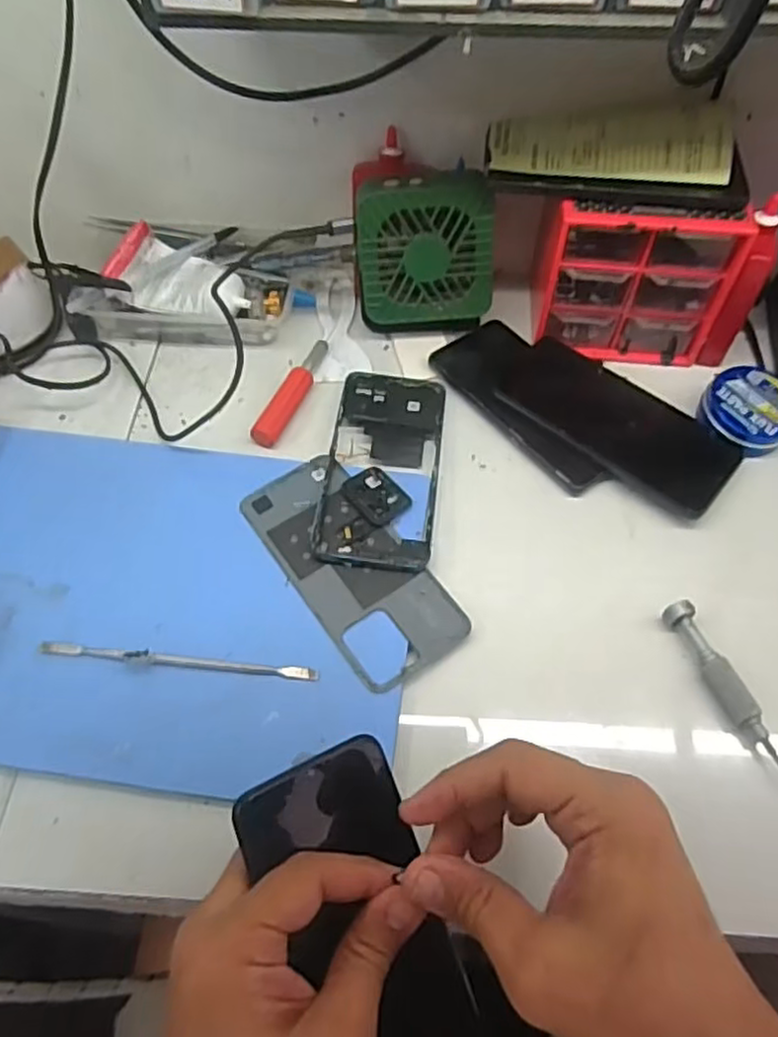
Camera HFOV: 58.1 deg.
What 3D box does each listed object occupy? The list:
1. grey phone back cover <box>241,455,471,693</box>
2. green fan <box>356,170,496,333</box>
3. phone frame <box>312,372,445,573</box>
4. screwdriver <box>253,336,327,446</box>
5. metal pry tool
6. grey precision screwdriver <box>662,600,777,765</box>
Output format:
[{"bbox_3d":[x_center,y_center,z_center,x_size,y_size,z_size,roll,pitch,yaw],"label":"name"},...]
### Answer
[{"bbox_3d":[-0.025,0.027,0.440,0.075,0.009,0.162,-30,63,-17],"label":"grey phone back cover"},{"bbox_3d":[0.026,-0.194,0.520,0.096,0.117,0.045,-2,40,0],"label":"green fan"},{"bbox_3d":[-0.003,-0.040,0.479,0.075,0.008,0.166,5,59,4],"label":"phone frame"},{"bbox_3d":[-0.071,-0.094,0.517,0.017,0.014,0.105,18,60,11],"label":"screwdriver"},{"bbox_3d":[-0.122,0.082,0.402,0.160,0.006,0.008,5,59,4],"label":"metal pry tool"},{"bbox_3d":[0.192,0.094,0.395,0.018,0.010,0.107,-21,61,-12],"label":"grey precision screwdriver"}]

